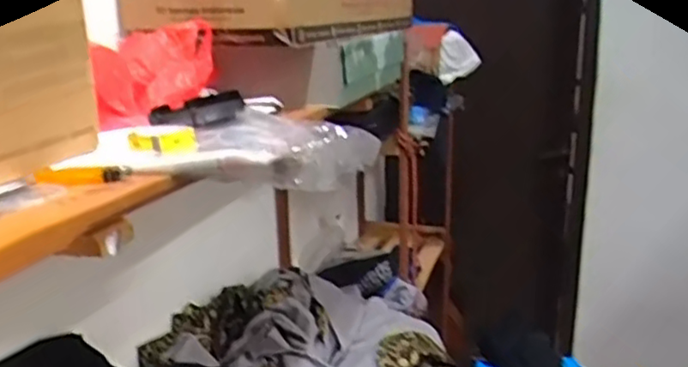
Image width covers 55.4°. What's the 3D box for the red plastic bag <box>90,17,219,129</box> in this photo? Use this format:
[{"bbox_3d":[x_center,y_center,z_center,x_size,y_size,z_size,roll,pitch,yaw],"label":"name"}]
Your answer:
[{"bbox_3d":[-0.243,-0.148,0.862,0.120,0.116,0.147,0,15,-2],"label":"red plastic bag"}]

